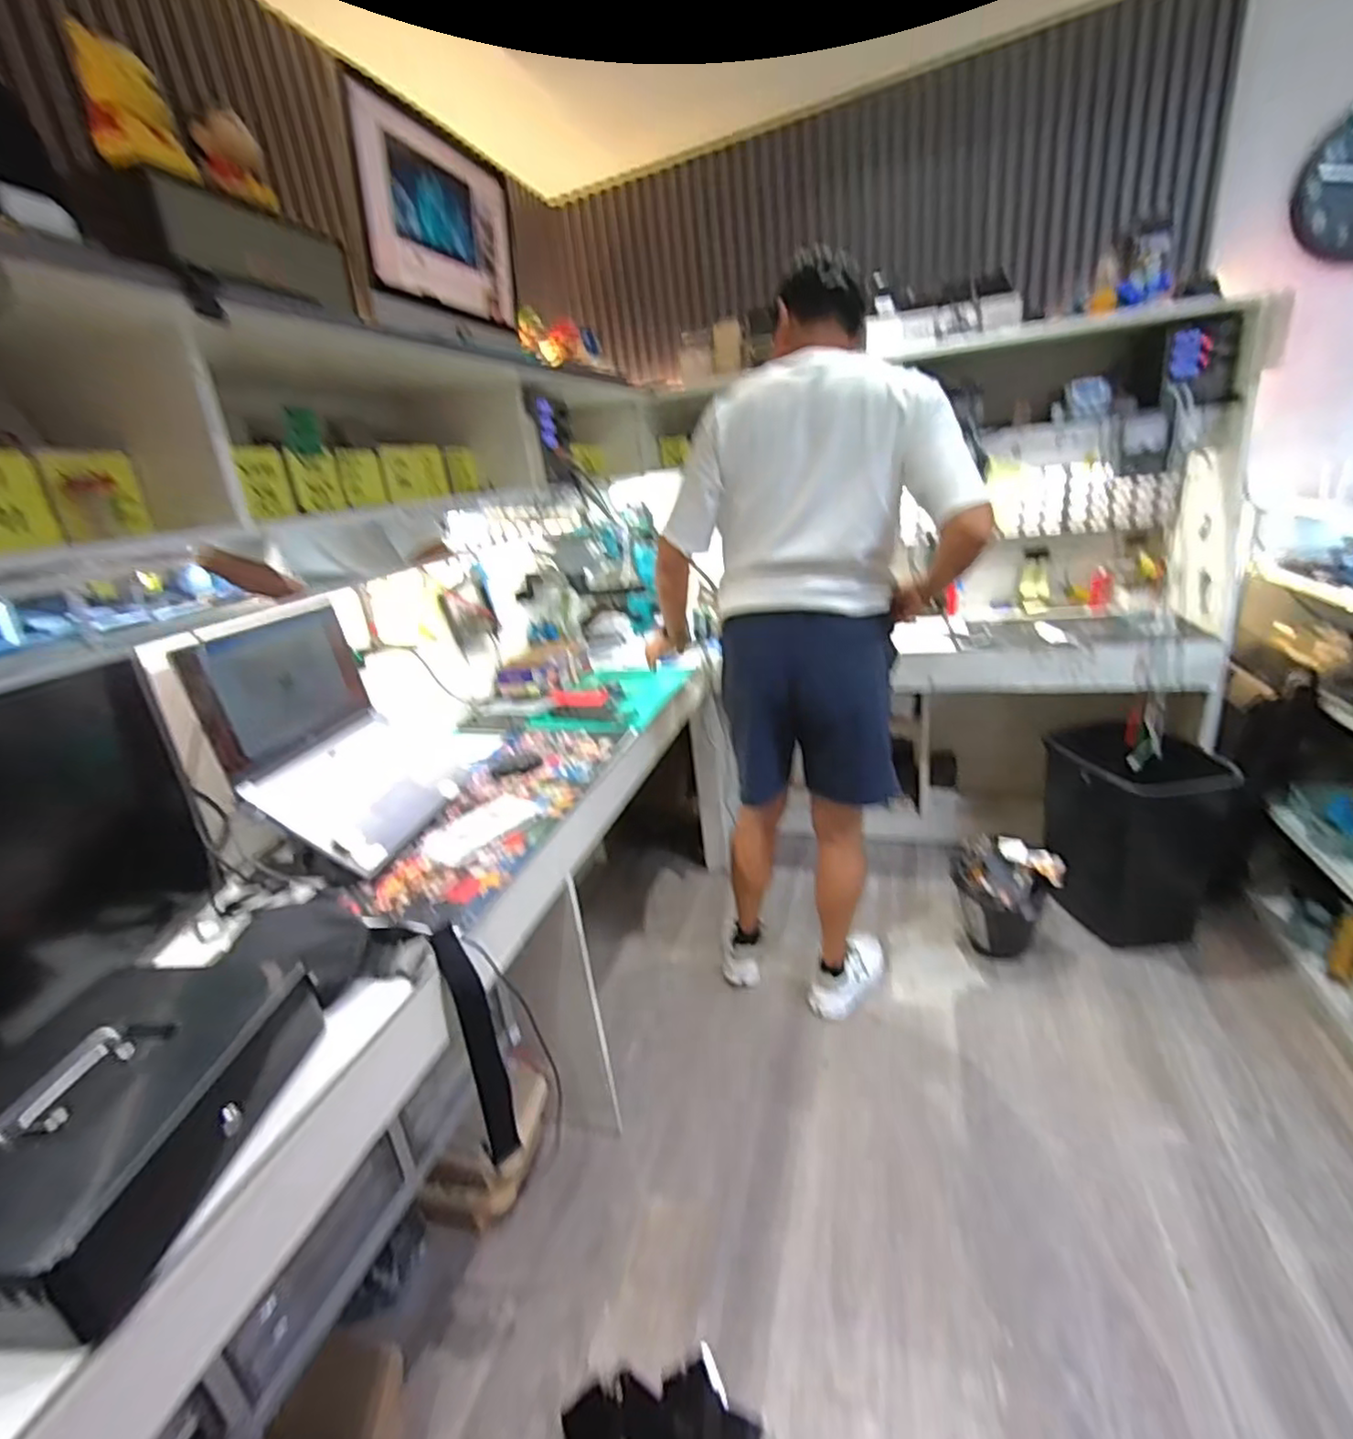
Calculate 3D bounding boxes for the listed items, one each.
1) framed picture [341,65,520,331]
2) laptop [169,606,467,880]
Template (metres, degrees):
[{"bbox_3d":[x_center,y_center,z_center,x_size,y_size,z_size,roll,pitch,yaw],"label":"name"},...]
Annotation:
[{"bbox_3d":[-0.444,-0.971,1.292,0.038,0.310,0.482,2,20,16],"label":"framed picture"},{"bbox_3d":[-0.528,0.006,1.067,0.193,0.327,0.355,-1,20,10],"label":"laptop"}]

